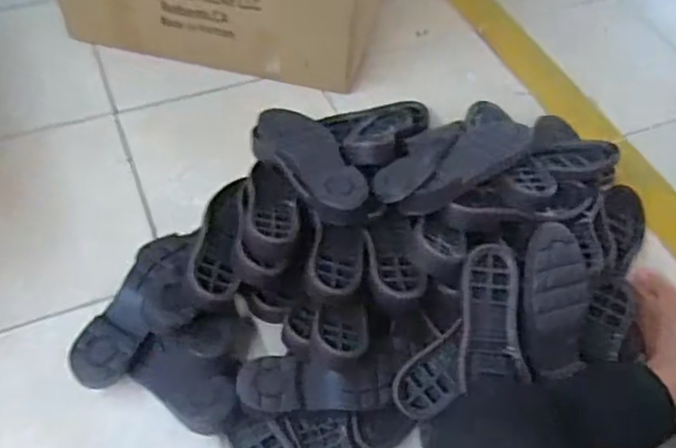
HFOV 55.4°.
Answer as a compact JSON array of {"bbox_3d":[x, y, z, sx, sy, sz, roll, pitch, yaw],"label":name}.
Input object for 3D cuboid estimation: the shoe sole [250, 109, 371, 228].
[{"bbox_3d":[-0.034,-0.091,0.968,0.102,0.037,0.247,-31,60,-24],"label":"shoe sole"}]

